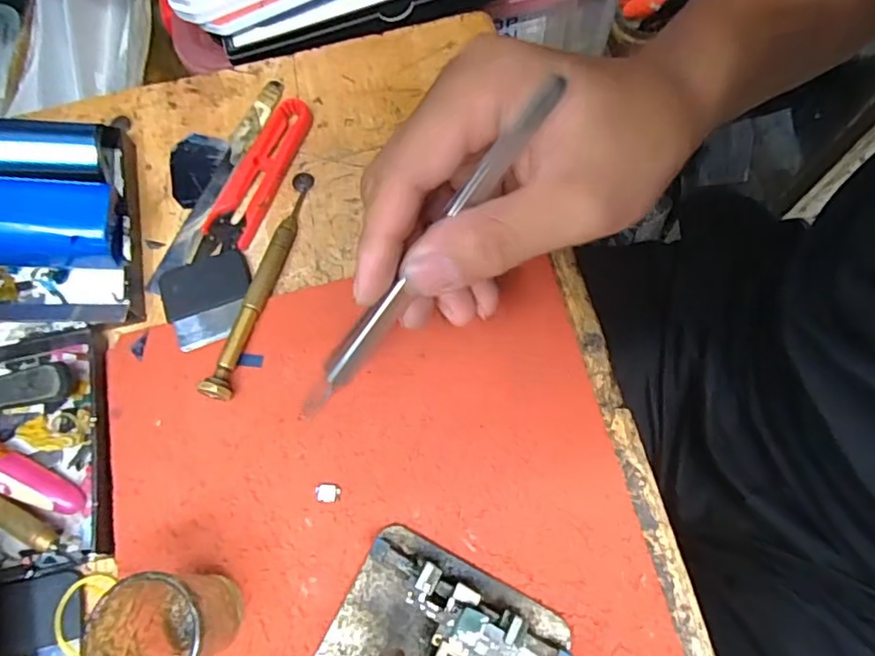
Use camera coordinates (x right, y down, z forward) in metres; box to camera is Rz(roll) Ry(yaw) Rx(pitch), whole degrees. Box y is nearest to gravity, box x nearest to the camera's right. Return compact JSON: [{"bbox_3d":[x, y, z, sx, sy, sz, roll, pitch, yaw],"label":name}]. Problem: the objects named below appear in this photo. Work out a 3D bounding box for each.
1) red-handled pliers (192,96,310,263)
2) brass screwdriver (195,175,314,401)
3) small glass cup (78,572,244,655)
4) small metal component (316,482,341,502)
[{"bbox_3d":[-0.088,-0.074,0.282,0.024,0.010,0.092,23,73,10],"label":"red-handled pliers"},{"bbox_3d":[-0.079,-0.024,0.261,0.011,0.014,0.119,12,72,7],"label":"brass screwdriver"},{"bbox_3d":[-0.090,0.104,0.198,0.037,0.047,0.033,5,68,2],"label":"small glass cup"},{"bbox_3d":[-0.044,0.066,0.232,0.010,0.004,0.008,2,71,3],"label":"small metal component"}]

